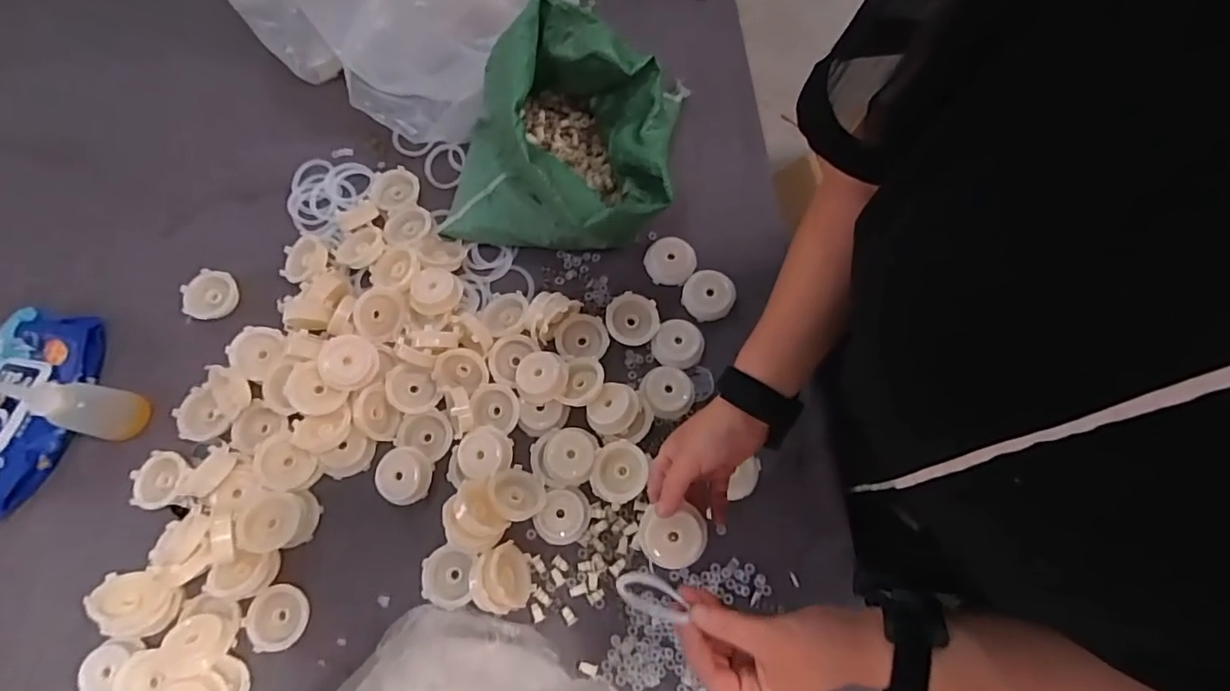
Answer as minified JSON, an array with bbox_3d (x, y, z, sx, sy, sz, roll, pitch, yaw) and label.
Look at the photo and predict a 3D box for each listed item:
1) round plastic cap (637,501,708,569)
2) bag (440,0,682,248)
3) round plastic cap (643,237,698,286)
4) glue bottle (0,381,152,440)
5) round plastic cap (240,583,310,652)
[{"bbox_3d":[0.046,0.153,0.455,0.053,0.021,0.046,12,73,5],"label":"round plastic cap"},{"bbox_3d":[-0.046,-0.216,0.580,0.225,0.161,0.227,16,73,6],"label":"bag"},{"bbox_3d":[0.059,-0.090,0.609,0.054,0.022,0.047,5,72,3],"label":"round plastic cap"},{"bbox_3d":[-0.503,0.051,0.512,0.038,0.140,0.047,12,73,5],"label":"glue bottle"},{"bbox_3d":[-0.306,0.246,0.513,0.049,0.016,0.053,0,72,1],"label":"round plastic cap"}]

